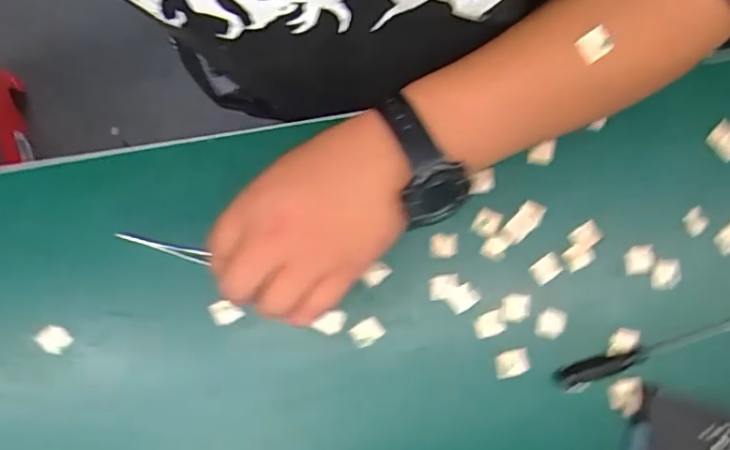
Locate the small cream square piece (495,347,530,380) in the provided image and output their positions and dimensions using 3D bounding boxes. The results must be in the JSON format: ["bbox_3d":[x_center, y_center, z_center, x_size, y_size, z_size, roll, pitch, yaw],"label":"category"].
[{"bbox_3d":[0.101,0.095,0.395,0.023,0.004,0.018,-11,83,-1],"label":"small cream square piece"}]

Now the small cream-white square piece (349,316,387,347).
[{"bbox_3d":[0.001,0.075,0.401,0.022,0.007,0.017,-35,80,-7],"label":"small cream-white square piece"}]

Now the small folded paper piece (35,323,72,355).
[{"bbox_3d":[-0.217,0.079,0.402,0.022,0.004,0.019,39,85,5],"label":"small folded paper piece"}]

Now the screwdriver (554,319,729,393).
[{"bbox_3d":[0.195,0.083,0.391,0.134,0.014,0.017,-21,83,-2],"label":"screwdriver"}]

